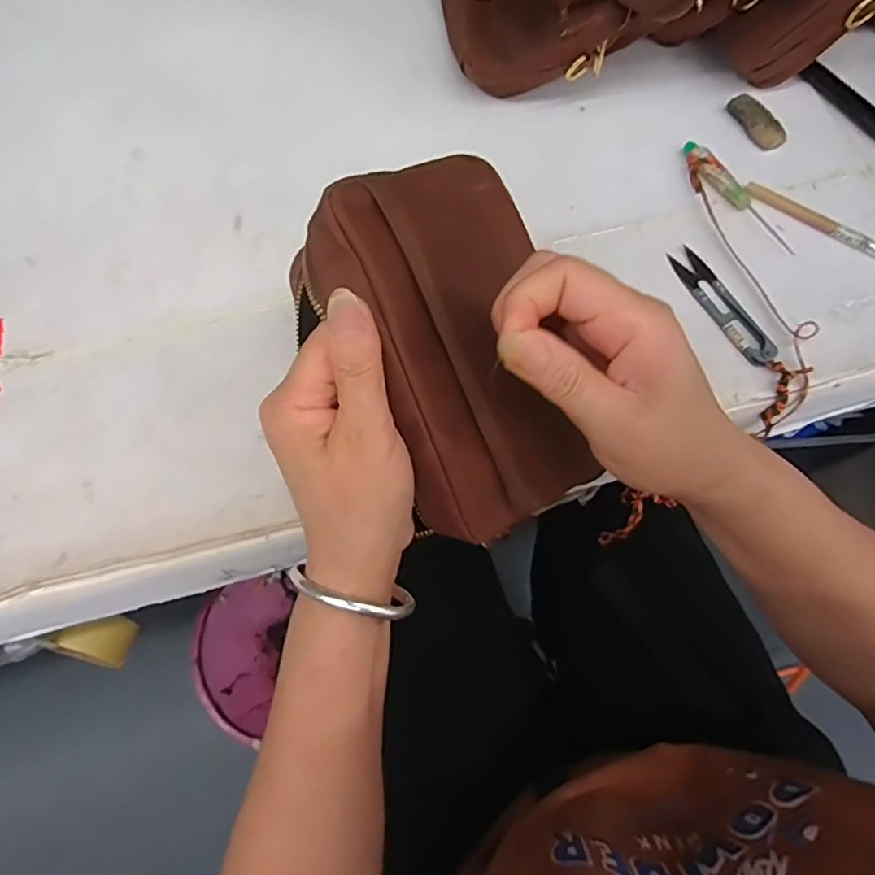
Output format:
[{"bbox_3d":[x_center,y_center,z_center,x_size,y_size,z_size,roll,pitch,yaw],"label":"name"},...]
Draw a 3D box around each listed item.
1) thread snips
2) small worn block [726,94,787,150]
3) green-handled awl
[{"bbox_3d":[0.194,-0.092,0.405,0.023,0.005,0.100,-23,71,-9],"label":"thread snips"},{"bbox_3d":[0.250,-0.249,0.463,0.019,0.010,0.052,-32,73,-12],"label":"small worn block"},{"bbox_3d":[0.221,-0.179,0.435,0.018,0.012,0.114,-35,73,-12],"label":"green-handled awl"}]

